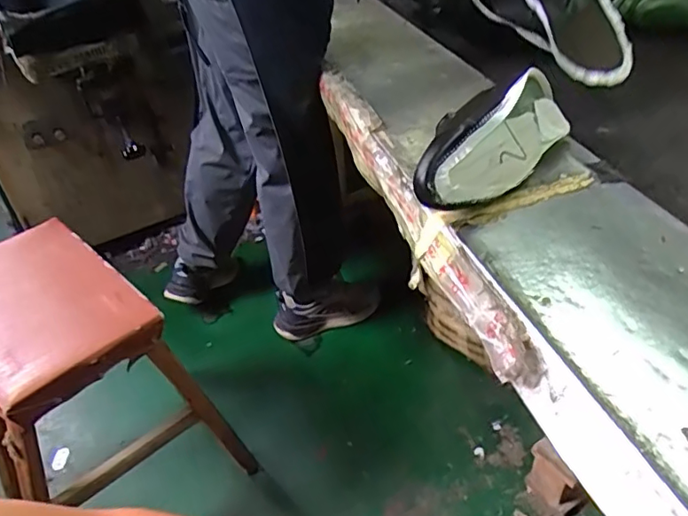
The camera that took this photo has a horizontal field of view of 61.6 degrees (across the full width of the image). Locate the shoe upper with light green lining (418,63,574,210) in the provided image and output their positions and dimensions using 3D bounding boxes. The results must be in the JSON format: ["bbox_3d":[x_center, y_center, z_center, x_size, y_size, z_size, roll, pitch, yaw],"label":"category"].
[{"bbox_3d":[0.172,-0.135,0.669,0.276,0.105,0.065,-40,14,-36],"label":"shoe upper with light green lining"}]

